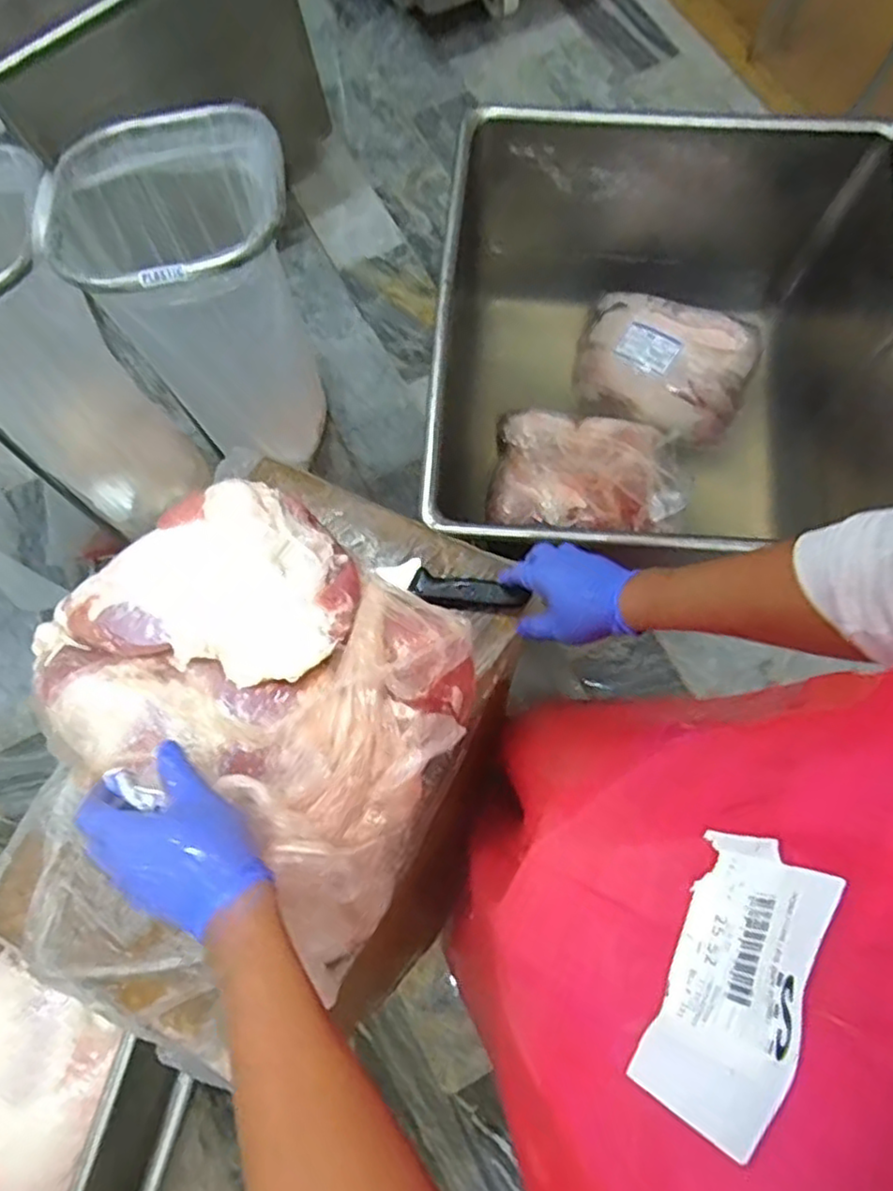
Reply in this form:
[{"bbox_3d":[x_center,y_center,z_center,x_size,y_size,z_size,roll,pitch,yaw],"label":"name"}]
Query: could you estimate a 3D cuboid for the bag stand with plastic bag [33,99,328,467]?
[{"bbox_3d":[-0.367,-0.444,1.223,0.304,0.735,0.333,-11,73,-1],"label":"bag stand with plastic bag"}]

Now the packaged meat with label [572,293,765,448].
[{"bbox_3d":[0.399,-0.429,1.278,0.307,0.091,0.252,24,75,9],"label":"packaged meat with label"}]

